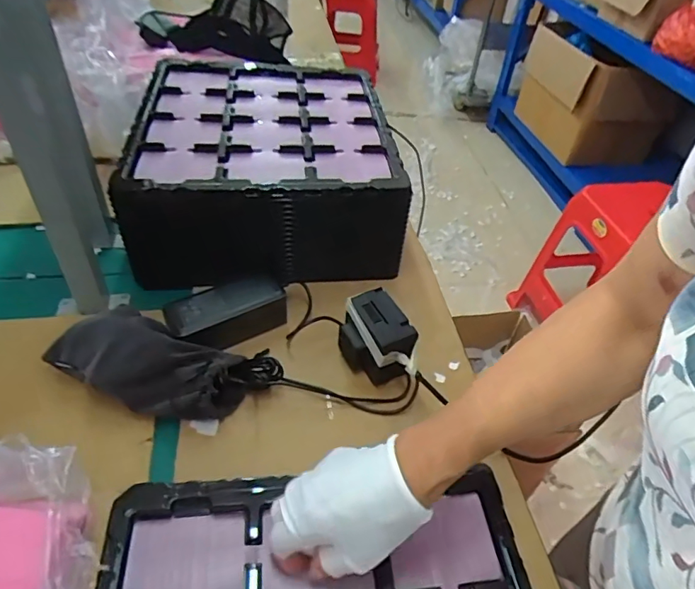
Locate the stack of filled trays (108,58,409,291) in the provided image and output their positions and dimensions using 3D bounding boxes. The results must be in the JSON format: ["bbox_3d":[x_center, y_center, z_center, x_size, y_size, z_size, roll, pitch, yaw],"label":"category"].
[{"bbox_3d":[-0.110,-0.186,0.715,0.331,0.132,0.404,-2,44,-6],"label":"stack of filled trays"}]

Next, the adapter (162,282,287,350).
[{"bbox_3d":[-0.135,0.023,0.570,0.128,0.048,0.060,-25,50,-27],"label":"adapter"}]

